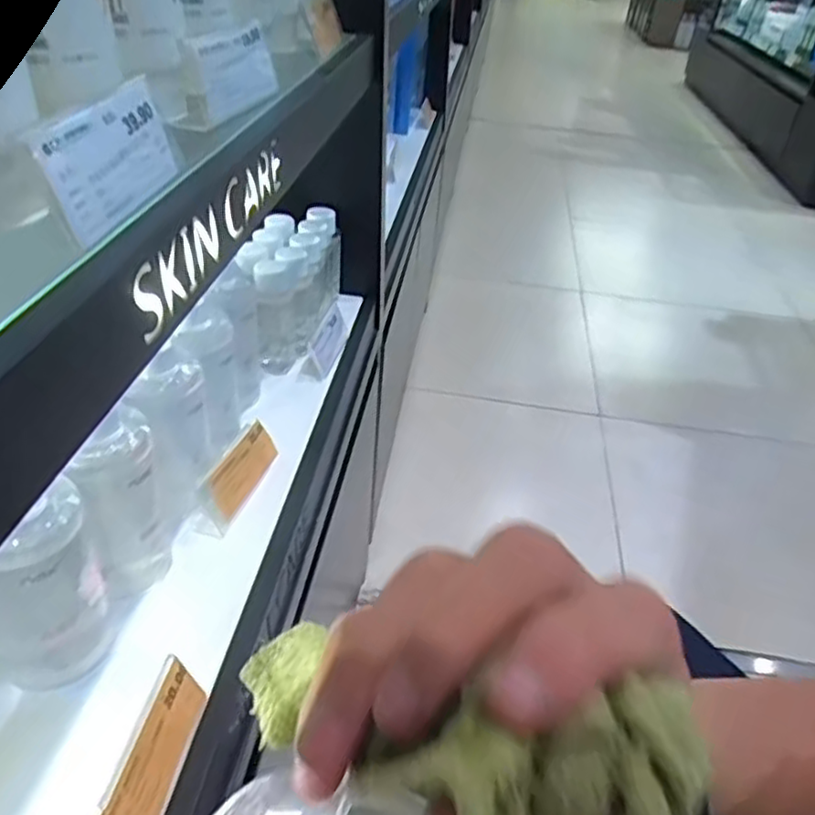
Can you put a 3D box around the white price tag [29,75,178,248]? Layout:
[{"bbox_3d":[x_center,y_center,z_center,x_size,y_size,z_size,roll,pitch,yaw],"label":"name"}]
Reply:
[{"bbox_3d":[-0.111,-0.095,0.271,0.004,0.039,0.086,-7,36,13],"label":"white price tag"}]

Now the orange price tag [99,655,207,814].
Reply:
[{"bbox_3d":[-0.126,0.172,0.360,0.010,0.036,0.087,-25,27,22],"label":"orange price tag"}]

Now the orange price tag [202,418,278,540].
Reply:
[{"bbox_3d":[-0.125,0.048,0.534,0.023,0.032,0.089,12,35,9],"label":"orange price tag"}]

